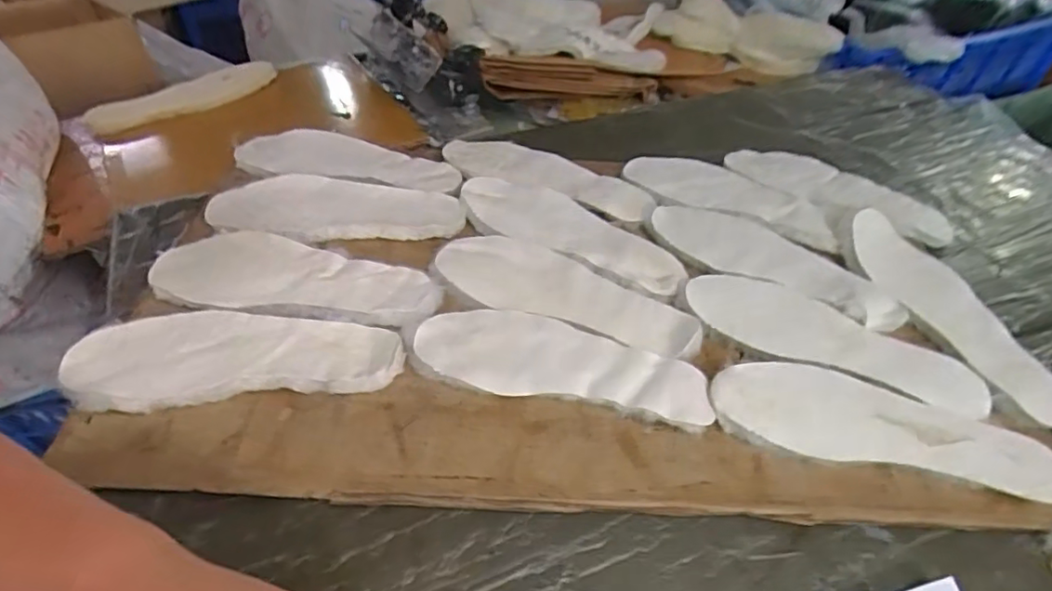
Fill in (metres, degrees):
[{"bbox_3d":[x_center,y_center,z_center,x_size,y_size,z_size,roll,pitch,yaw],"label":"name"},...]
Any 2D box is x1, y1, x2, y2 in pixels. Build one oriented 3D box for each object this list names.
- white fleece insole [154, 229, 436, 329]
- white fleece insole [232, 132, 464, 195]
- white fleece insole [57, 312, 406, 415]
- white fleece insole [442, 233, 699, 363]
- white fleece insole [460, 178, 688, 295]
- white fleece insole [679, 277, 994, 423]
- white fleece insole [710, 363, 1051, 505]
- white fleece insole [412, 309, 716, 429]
[{"bbox_3d":[-0.226,-0.019,0.570,0.274,0.010,0.090,7,47,2],"label":"white fleece insole"},{"bbox_3d":[-0.216,-0.167,0.710,0.270,0.008,0.098,11,47,6],"label":"white fleece insole"},{"bbox_3d":[-0.248,0.051,0.499,0.270,0.006,0.096,0,47,-5],"label":"white fleece insole"},{"bbox_3d":[0.041,-0.008,0.583,0.267,0.012,0.096,17,48,11],"label":"white fleece insole"},{"bbox_3d":[0.052,-0.078,0.646,0.261,0.013,0.097,21,49,14],"label":"white fleece insole"},{"bbox_3d":[0.288,0.038,0.545,0.264,0.011,0.085,21,49,14],"label":"white fleece insole"},{"bbox_3d":[0.294,0.105,0.482,0.261,0.012,0.087,10,51,9],"label":"white fleece insole"},{"bbox_3d":[0.032,0.055,0.516,0.261,0.009,0.089,11,47,5],"label":"white fleece insole"}]

